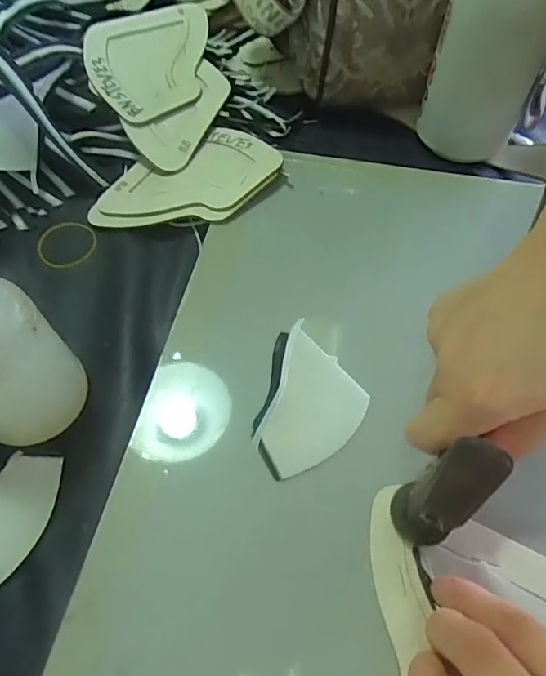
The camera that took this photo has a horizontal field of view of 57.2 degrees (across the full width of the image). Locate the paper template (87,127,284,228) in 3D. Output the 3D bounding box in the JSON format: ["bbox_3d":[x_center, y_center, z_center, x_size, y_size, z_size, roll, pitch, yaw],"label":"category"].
[{"bbox_3d":[-0.070,-0.125,0.395,0.146,0.019,0.094,-17,60,-10],"label":"paper template"}]

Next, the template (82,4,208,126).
[{"bbox_3d":[-0.103,-0.244,0.433,0.110,0.010,0.117,-21,72,-14],"label":"template"}]

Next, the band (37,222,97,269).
[{"bbox_3d":[-0.158,-0.072,0.384,0.044,0.004,0.041,1,64,-3],"label":"band"}]

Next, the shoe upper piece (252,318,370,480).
[{"bbox_3d":[0.013,0.034,0.295,0.070,0.005,0.077,-31,64,-18],"label":"shoe upper piece"}]

